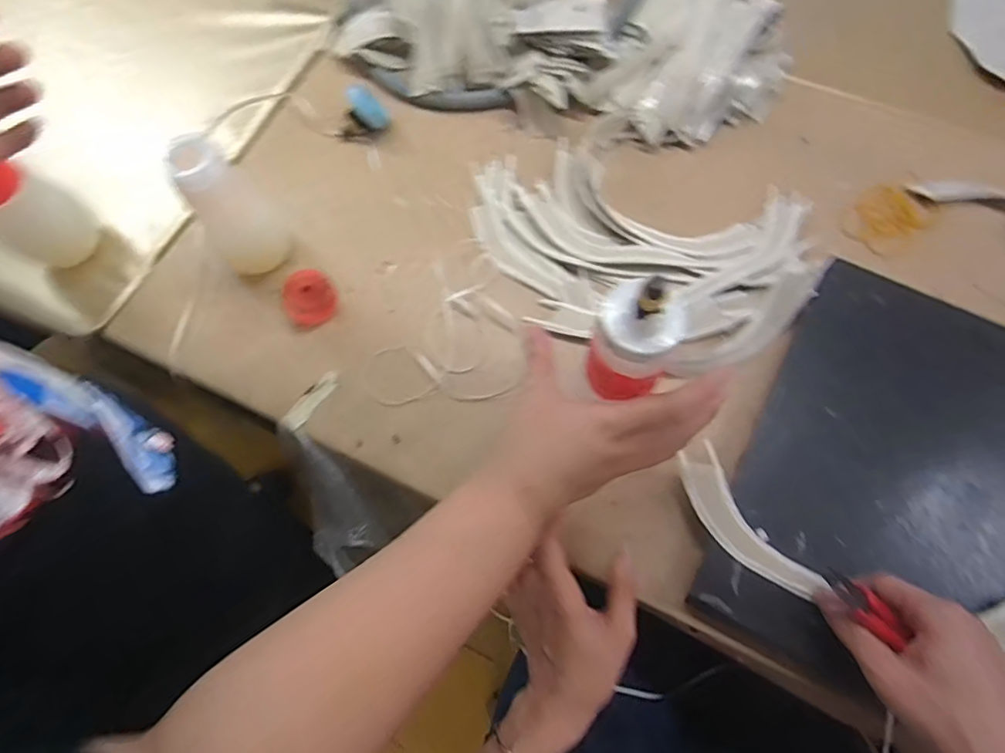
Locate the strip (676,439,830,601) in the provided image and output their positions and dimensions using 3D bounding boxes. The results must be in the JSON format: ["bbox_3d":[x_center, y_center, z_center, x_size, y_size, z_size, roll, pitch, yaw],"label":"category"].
[{"bbox_3d":[0.172,0.107,0.405,0.042,0.005,0.121,-36,71,-9],"label":"strip"}]

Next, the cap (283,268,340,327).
[{"bbox_3d":[-0.169,-0.069,0.496,0.045,0.024,0.041,-1,72,2],"label":"cap"}]

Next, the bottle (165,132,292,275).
[{"bbox_3d":[-0.219,-0.134,0.463,0.053,0.124,0.049,-31,74,-7],"label":"bottle"}]

